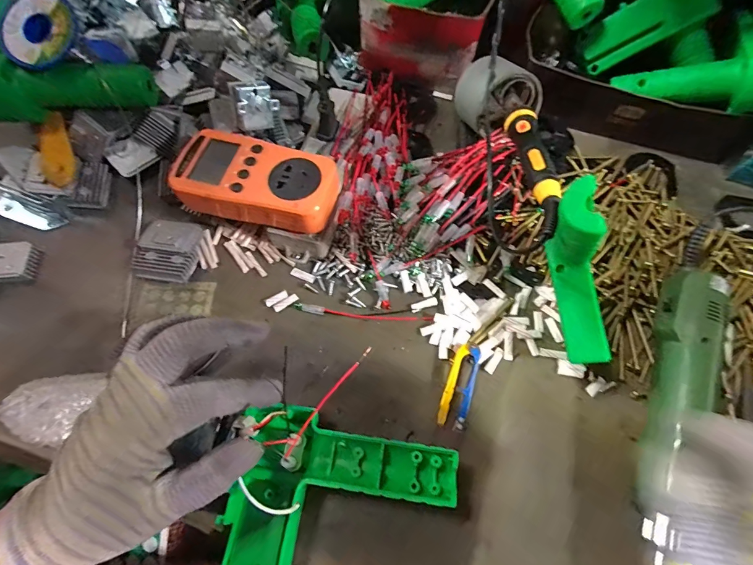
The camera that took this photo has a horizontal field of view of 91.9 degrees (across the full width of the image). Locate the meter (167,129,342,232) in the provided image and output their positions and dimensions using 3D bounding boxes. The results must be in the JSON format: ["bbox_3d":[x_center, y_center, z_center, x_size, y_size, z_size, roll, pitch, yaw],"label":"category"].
[{"bbox_3d":[-0.099,-0.085,0.301,0.126,0.034,0.065,14,67,3],"label":"meter"}]

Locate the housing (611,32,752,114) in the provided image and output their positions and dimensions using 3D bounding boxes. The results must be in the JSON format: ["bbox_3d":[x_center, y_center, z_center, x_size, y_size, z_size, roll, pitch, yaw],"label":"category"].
[{"bbox_3d":[0.315,-0.195,0.344,0.145,0.048,0.049,17,63,33],"label":"housing"}]

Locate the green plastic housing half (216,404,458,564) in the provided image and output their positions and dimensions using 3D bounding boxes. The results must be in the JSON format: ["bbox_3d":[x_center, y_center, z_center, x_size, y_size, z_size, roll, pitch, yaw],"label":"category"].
[{"bbox_3d":[-0.028,0.152,0.240,0.145,0.028,0.114,11,65,3],"label":"green plastic housing half"}]

